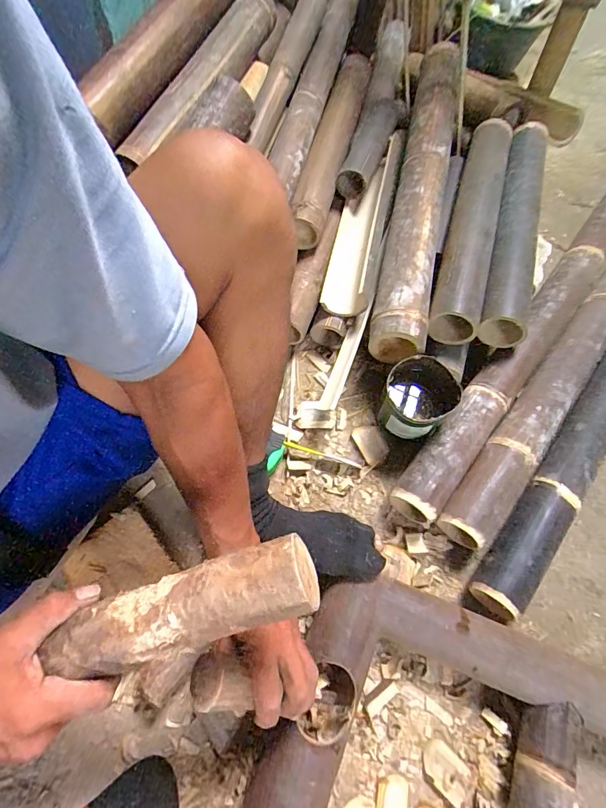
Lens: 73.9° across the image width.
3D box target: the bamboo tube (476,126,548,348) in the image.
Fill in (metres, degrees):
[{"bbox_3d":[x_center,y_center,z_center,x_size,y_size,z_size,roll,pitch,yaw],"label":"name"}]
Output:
[{"bbox_3d":[0.371,-0.320,0.691,0.080,0.068,0.475,15,74,5],"label":"bamboo tube"}]

